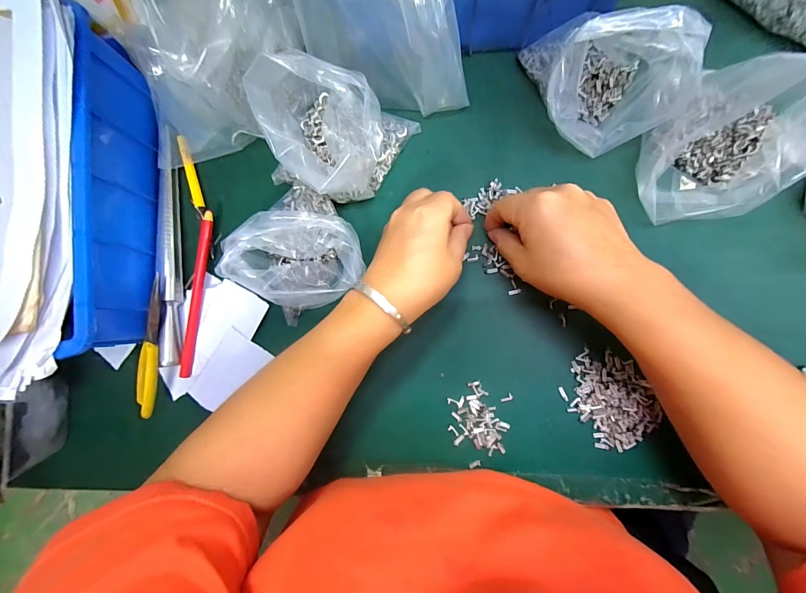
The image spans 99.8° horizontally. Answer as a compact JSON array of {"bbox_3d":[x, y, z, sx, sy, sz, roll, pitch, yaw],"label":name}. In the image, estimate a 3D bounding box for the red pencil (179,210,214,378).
[{"bbox_3d":[-0.195,-0.003,0.321,0.009,0.014,0.155,7,86,9],"label":"red pencil"}]

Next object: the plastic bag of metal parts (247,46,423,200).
[{"bbox_3d":[-0.061,-0.132,0.284,0.120,0.092,0.098,11,87,9],"label":"plastic bag of metal parts"}]

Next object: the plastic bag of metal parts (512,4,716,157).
[{"bbox_3d":[0.154,-0.176,0.260,0.089,0.086,0.107,-8,84,7],"label":"plastic bag of metal parts"}]

